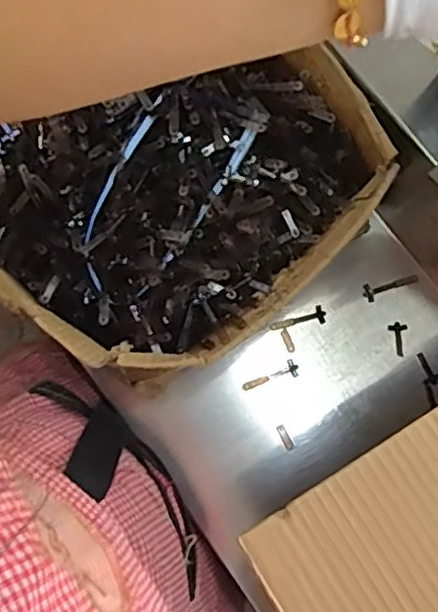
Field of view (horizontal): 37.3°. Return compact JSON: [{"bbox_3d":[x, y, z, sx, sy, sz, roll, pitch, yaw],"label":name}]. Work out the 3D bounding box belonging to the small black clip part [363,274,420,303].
[{"bbox_3d":[0.155,-0.020,0.587,0.052,0.004,0.017,-24,81,-4],"label":"small black clip part"}]

